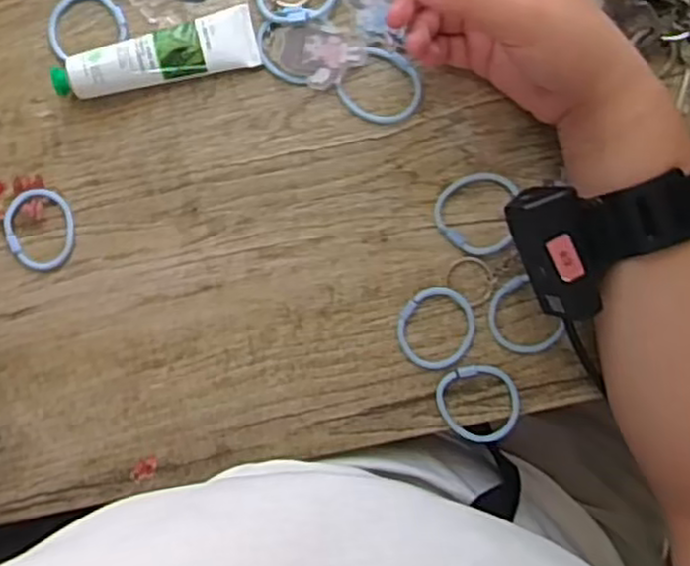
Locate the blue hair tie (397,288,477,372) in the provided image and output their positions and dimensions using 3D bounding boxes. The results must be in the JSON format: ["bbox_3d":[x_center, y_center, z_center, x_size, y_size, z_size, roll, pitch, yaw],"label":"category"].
[{"bbox_3d":[0.054,0.027,0.438,0.045,0.004,0.049,2,91,3],"label":"blue hair tie"}]

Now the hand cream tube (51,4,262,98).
[{"bbox_3d":[-0.113,-0.134,0.435,0.120,0.022,0.034,-13,91,3],"label":"hand cream tube"}]

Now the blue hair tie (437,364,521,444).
[{"bbox_3d":[0.080,0.072,0.435,0.047,0.006,0.048,0,91,3],"label":"blue hair tie"}]

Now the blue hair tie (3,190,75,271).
[{"bbox_3d":[-0.189,-0.033,0.454,0.042,0.004,0.050,-8,91,3],"label":"blue hair tie"}]

